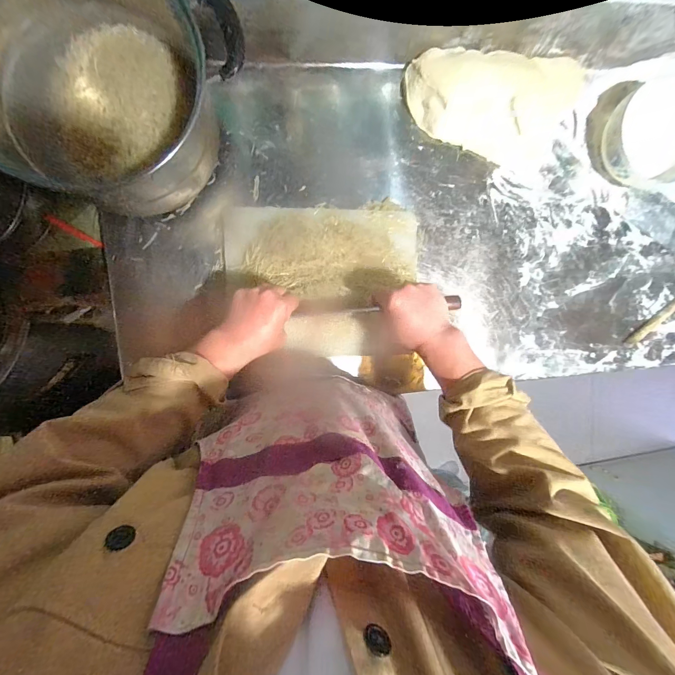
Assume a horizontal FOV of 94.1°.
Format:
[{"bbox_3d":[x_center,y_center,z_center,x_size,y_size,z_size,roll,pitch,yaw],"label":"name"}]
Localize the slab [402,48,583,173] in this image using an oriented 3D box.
[{"bbox_3d":[0.298,-0.415,0.575,0.347,0.049,0.189,-2,95,-6],"label":"slab"}]

